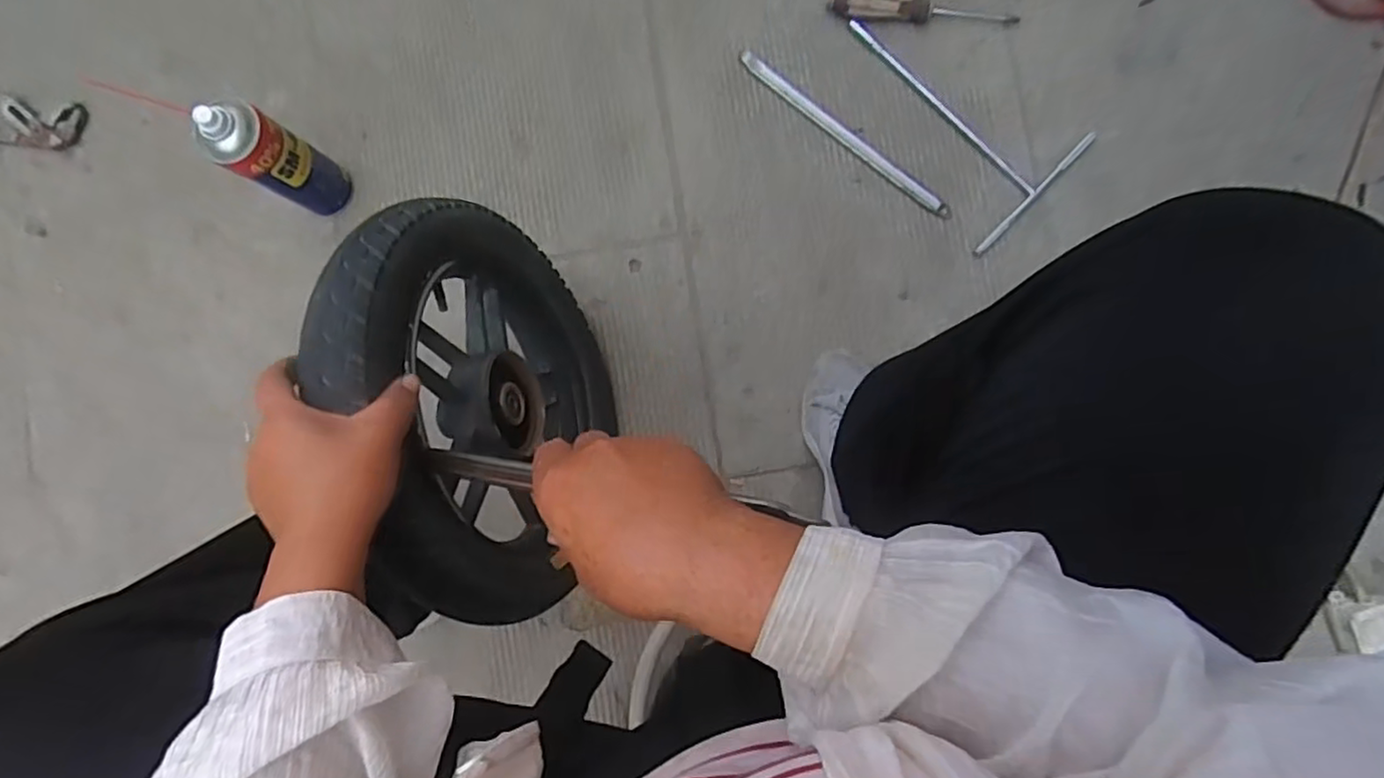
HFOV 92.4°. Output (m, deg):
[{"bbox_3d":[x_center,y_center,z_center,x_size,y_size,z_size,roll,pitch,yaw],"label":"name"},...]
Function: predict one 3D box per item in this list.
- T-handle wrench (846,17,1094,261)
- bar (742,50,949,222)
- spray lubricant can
[{"bbox_3d":[0.277,-0.307,0.738,0.282,0.008,0.169,45,90,5],"label":"T-handle wrench"},{"bbox_3d":[0.172,-0.290,0.753,0.293,0.010,0.022,41,89,5],"label":"bar"},{"bbox_3d":[-0.422,-0.233,0.686,0.059,0.181,0.065,22,88,5],"label":"spray lubricant can"}]

